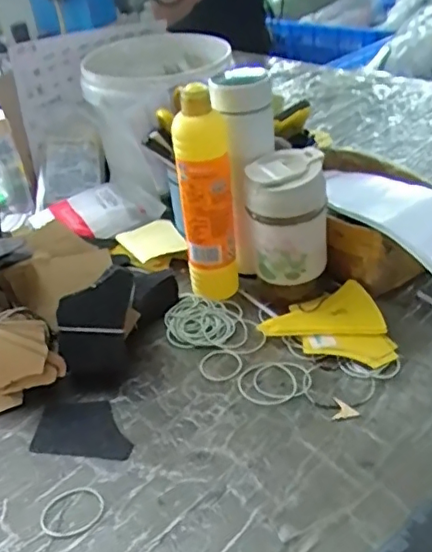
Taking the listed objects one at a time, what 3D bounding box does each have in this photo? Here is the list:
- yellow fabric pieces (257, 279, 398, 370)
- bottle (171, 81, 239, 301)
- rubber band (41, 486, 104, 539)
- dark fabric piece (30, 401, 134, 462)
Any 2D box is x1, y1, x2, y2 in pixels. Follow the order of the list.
[{"bbox_3d":[0.125,0.055,0.594,0.122,0.013,0.114,-22,37,-20],"label":"yellow fabric pieces"},{"bbox_3d":[-0.011,-0.079,0.612,0.058,0.223,0.045,-4,35,5],"label":"bottle"},{"bbox_3d":[-0.113,0.184,0.456,0.049,0.004,0.041,-22,37,-19],"label":"rubber band"},{"bbox_3d":[-0.118,0.137,0.525,0.095,0.004,0.060,1,36,12],"label":"dark fabric piece"}]

